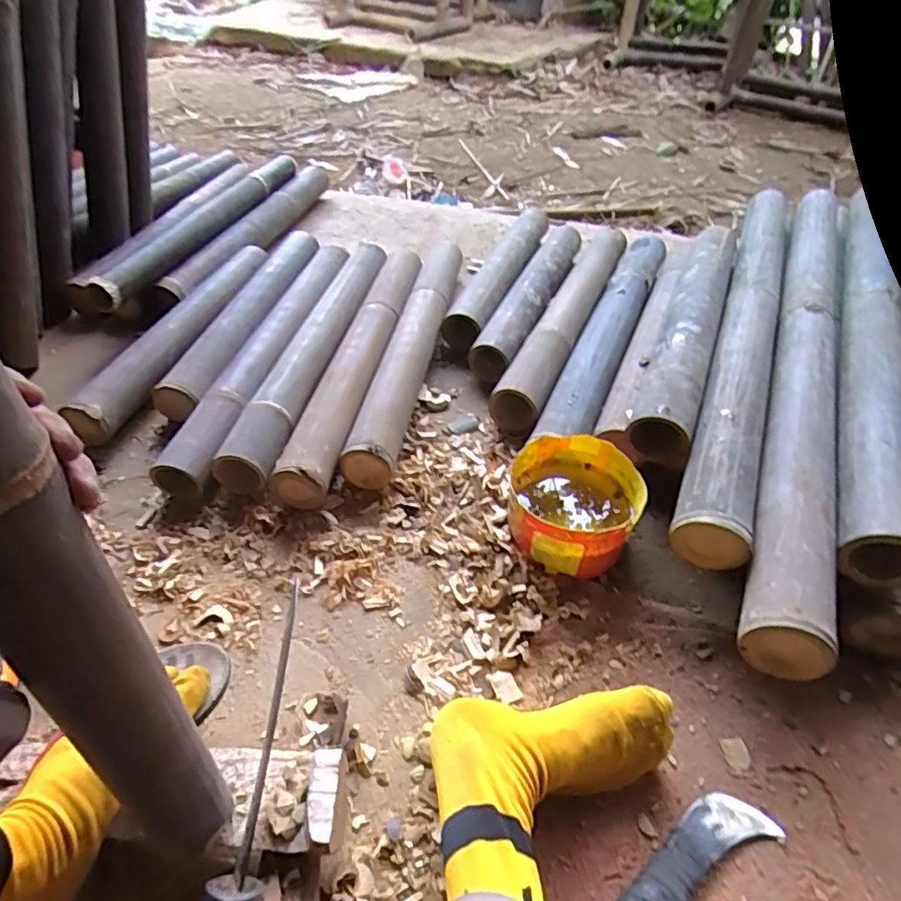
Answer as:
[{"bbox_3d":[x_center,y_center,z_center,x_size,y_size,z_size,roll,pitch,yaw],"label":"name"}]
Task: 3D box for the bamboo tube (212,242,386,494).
[{"bbox_3d":[-0.209,-0.165,0.931,0.077,0.090,0.565,11,47,10],"label":"bamboo tube"}]

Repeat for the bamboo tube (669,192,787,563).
[{"bbox_3d":[0.431,-0.182,0.847,0.079,0.091,0.836,18,48,16],"label":"bamboo tube"}]

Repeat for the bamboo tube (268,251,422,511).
[{"bbox_3d":[-0.140,-0.151,0.913,0.086,0.076,0.572,9,46,8],"label":"bamboo tube"}]

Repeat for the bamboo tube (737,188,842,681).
[{"bbox_3d":[0.481,-0.129,0.781,0.081,0.089,0.926,19,49,17],"label":"bamboo tube"}]

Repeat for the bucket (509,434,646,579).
[{"bbox_3d":[0.147,0.066,0.690,0.147,0.092,0.157,0,46,0],"label":"bucket"}]

